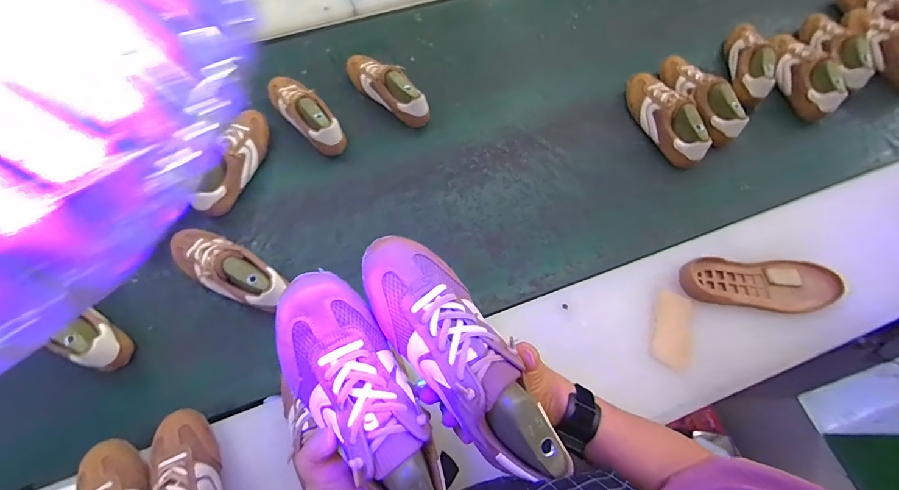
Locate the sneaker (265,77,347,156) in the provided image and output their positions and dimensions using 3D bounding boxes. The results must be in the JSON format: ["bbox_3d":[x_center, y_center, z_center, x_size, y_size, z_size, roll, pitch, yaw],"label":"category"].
[{"bbox_3d":[-0.318,-0.297,0.856,0.082,0.088,0.237,-40,72,-18],"label":"sneaker"}]

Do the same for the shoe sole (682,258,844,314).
[{"bbox_3d":[0.524,0.065,0.662,0.254,0.025,0.087,2,65,-1],"label":"shoe sole"}]

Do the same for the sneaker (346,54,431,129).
[{"bbox_3d":[-0.141,-0.368,0.895,0.088,0.086,0.243,-42,73,-18],"label":"sneaker"}]

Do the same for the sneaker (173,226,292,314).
[{"bbox_3d":[-0.393,0.042,0.695,0.251,0.089,0.086,28,68,11],"label":"sneaker"}]

